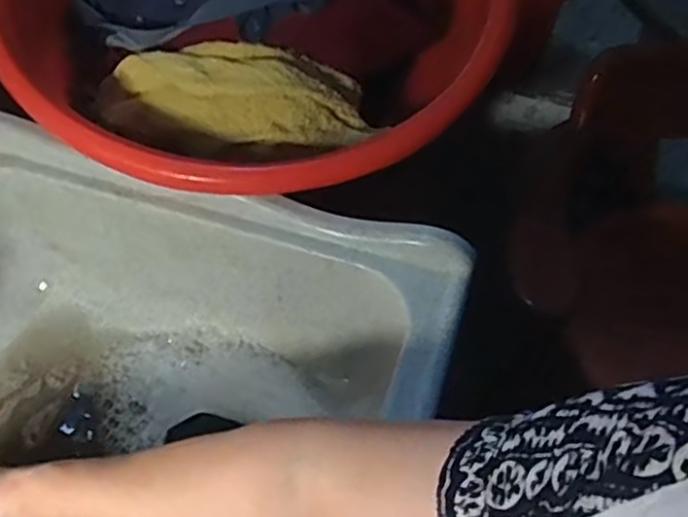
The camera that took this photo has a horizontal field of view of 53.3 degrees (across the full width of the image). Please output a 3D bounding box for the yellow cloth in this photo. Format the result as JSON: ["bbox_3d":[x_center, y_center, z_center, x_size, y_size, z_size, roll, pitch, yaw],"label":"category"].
[{"bbox_3d":[-0.113,-0.154,0.680,0.273,0.071,0.095,1,52,0],"label":"yellow cloth"}]

